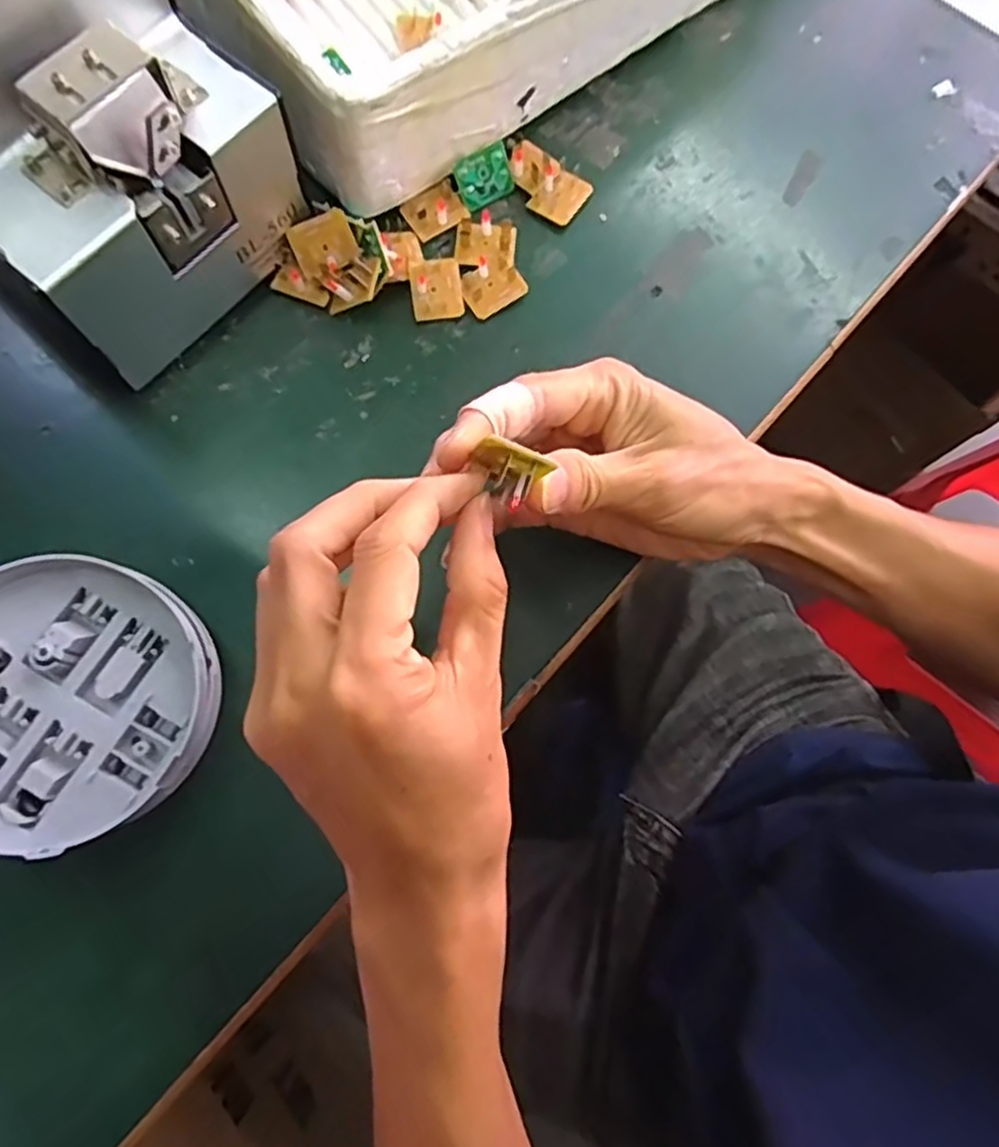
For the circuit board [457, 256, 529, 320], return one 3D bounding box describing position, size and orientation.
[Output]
[{"bbox_3d":[-0.004,-0.144,0.341,0.030,0.004,0.025,-33,95,-1],"label":"circuit board"}]

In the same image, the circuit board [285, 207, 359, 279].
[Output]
[{"bbox_3d":[-0.086,-0.160,0.333,0.029,0.004,0.023,-24,114,0],"label":"circuit board"}]

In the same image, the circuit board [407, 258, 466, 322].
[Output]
[{"bbox_3d":[-0.031,-0.141,0.340,0.025,0.007,0.030,-9,75,-4],"label":"circuit board"}]

